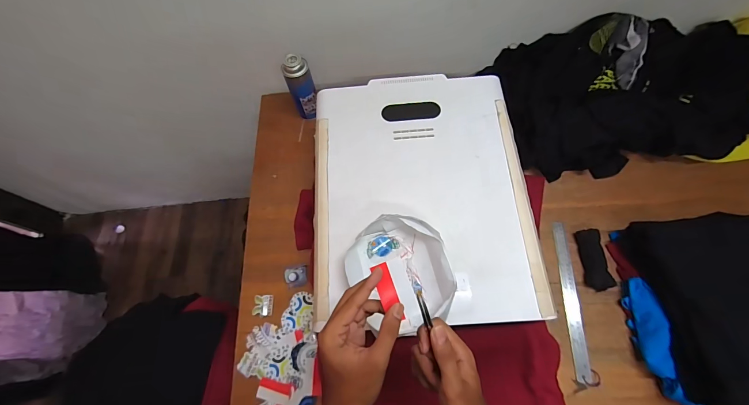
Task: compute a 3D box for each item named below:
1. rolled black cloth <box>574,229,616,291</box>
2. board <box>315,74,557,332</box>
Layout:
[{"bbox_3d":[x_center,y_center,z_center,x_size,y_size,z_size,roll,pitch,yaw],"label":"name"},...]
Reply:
[{"bbox_3d":[0.470,0.121,0.690,0.046,0.022,0.125,-4,67,1],"label":"rolled black cloth"},{"bbox_3d":[0.085,-0.036,0.618,0.395,0.028,0.495,-3,67,1],"label":"board"}]

